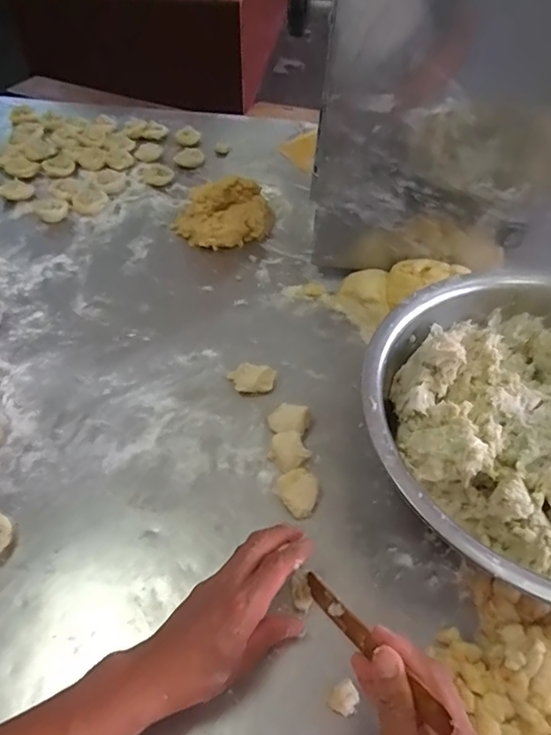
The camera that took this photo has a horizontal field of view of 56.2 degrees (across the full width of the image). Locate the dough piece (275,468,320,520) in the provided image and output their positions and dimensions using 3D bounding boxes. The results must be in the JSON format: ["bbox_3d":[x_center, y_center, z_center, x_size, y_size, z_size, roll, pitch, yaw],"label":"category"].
[{"bbox_3d":[0.026,0.138,0.559,0.041,0.031,0.051,-17,52,-14],"label":"dough piece"}]

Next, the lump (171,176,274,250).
[{"bbox_3d":[-0.084,-0.254,0.842,0.161,0.076,0.098,-14,52,-12],"label":"lump"}]

